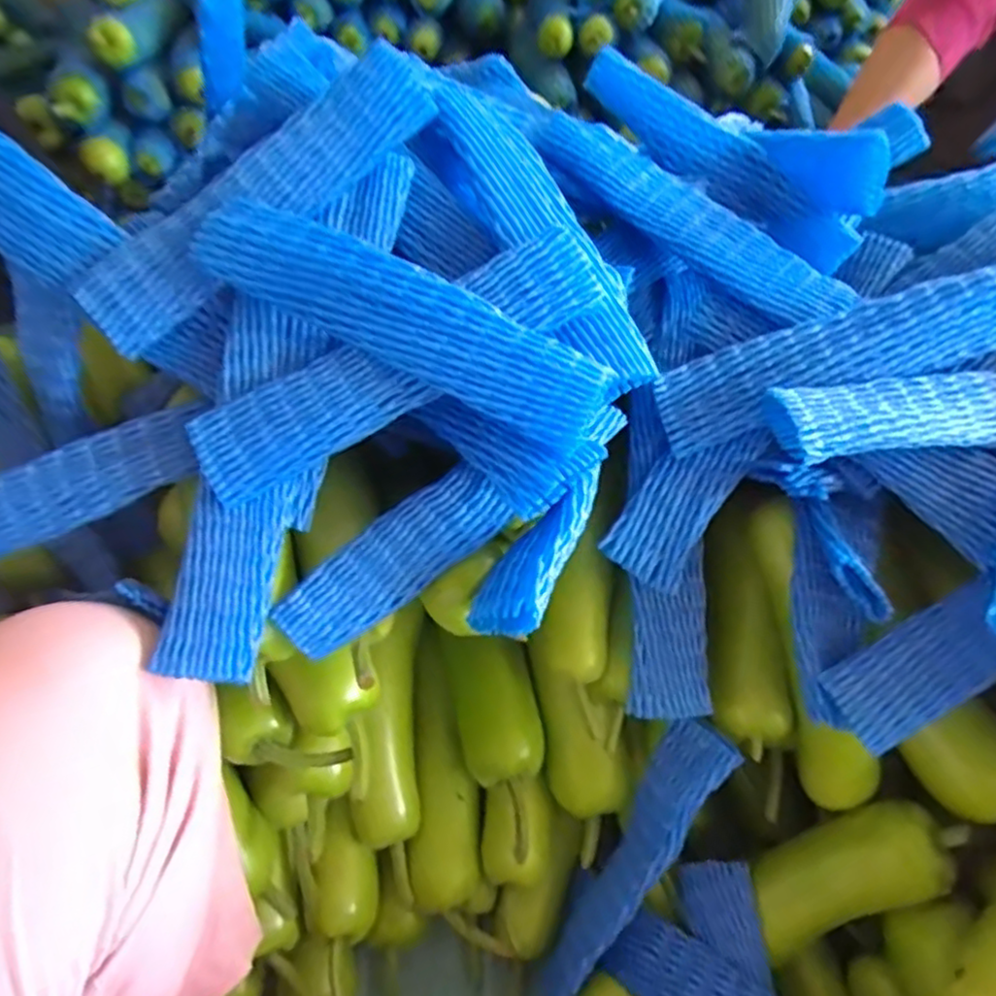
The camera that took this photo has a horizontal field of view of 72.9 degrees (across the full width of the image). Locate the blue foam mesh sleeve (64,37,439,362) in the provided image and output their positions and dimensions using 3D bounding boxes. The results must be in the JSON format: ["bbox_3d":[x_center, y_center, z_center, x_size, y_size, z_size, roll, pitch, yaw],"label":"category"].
[{"bbox_3d":[-0.147,-0.187,0.417,0.248,0.038,0.058,-42,62,-6],"label":"blue foam mesh sleeve"}]

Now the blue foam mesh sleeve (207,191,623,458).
[{"bbox_3d":[-0.052,-0.099,0.373,0.236,0.022,0.055,28,96,6],"label":"blue foam mesh sleeve"}]

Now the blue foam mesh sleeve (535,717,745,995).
[{"bbox_3d":[0.096,0.281,0.512,0.051,0.043,0.252,32,95,22],"label":"blue foam mesh sleeve"}]

